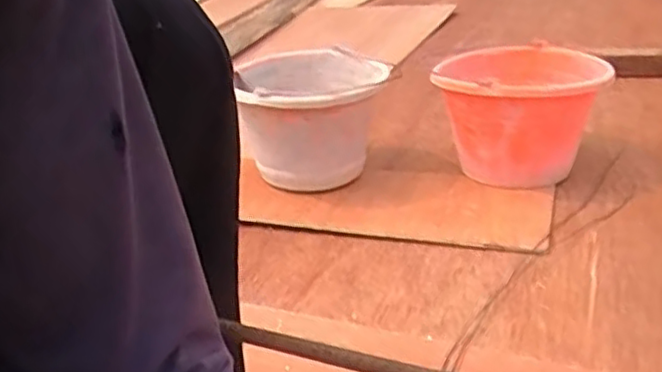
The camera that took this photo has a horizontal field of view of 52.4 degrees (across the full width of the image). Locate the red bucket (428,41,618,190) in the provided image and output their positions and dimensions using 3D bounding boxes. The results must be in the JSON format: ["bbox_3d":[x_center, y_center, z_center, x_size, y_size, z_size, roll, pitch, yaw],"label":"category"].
[{"bbox_3d":[0.284,-0.111,1.021,0.237,0.166,0.262,3,28,18],"label":"red bucket"}]

